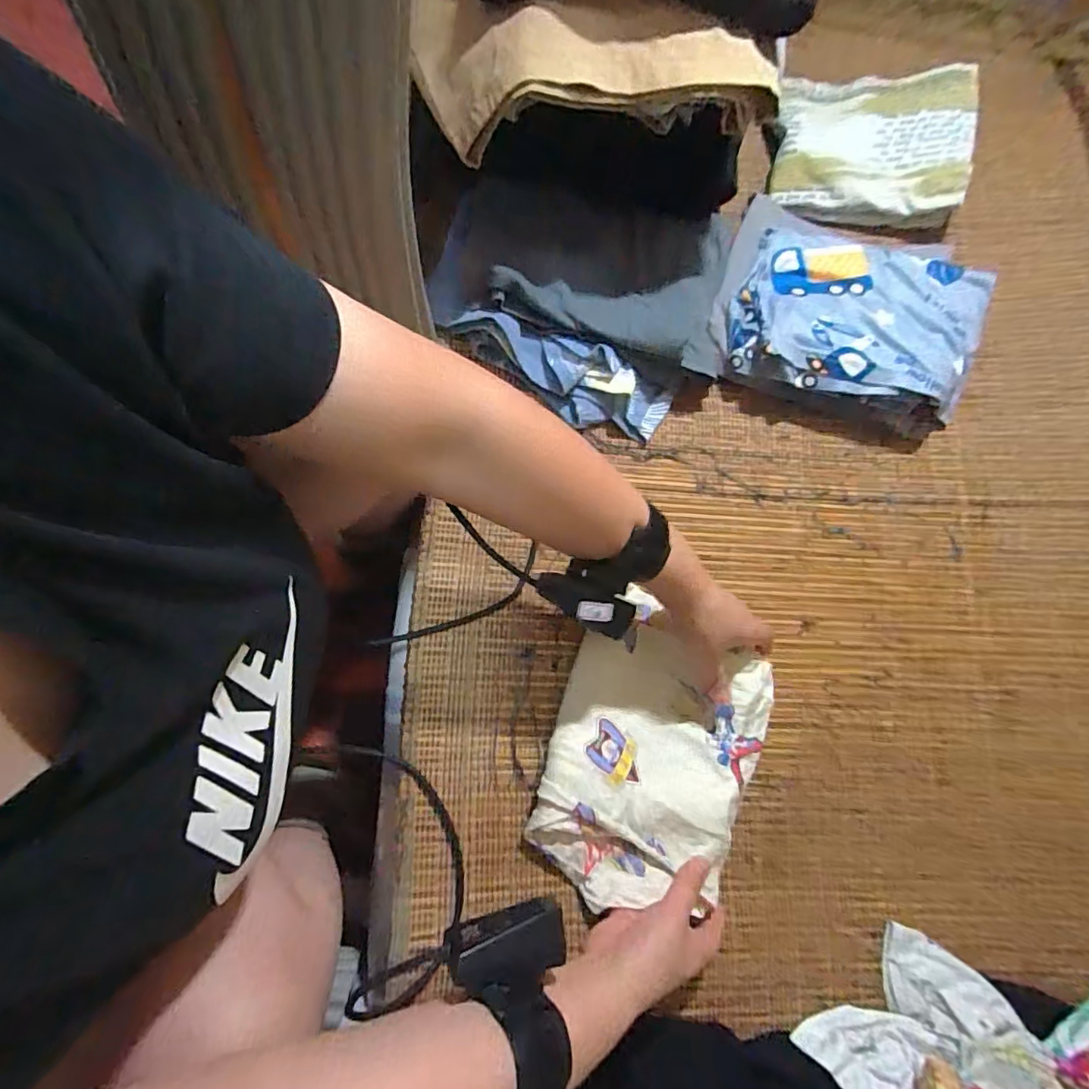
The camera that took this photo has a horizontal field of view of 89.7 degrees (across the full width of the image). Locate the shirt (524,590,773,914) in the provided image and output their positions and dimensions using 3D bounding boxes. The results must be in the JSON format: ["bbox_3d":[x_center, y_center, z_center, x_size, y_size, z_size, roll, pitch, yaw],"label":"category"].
[{"bbox_3d":[0.089,0.173,0.450,0.167,0.040,0.227,25,79,5],"label":"shirt"}]

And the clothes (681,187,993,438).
[{"bbox_3d":[0.296,-0.226,0.552,0.263,0.063,0.185,16,78,3],"label":"clothes"}]

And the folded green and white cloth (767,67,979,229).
[{"bbox_3d":[0.350,-0.431,0.596,0.193,0.055,0.162,9,78,2],"label":"folded green and white cloth"}]

